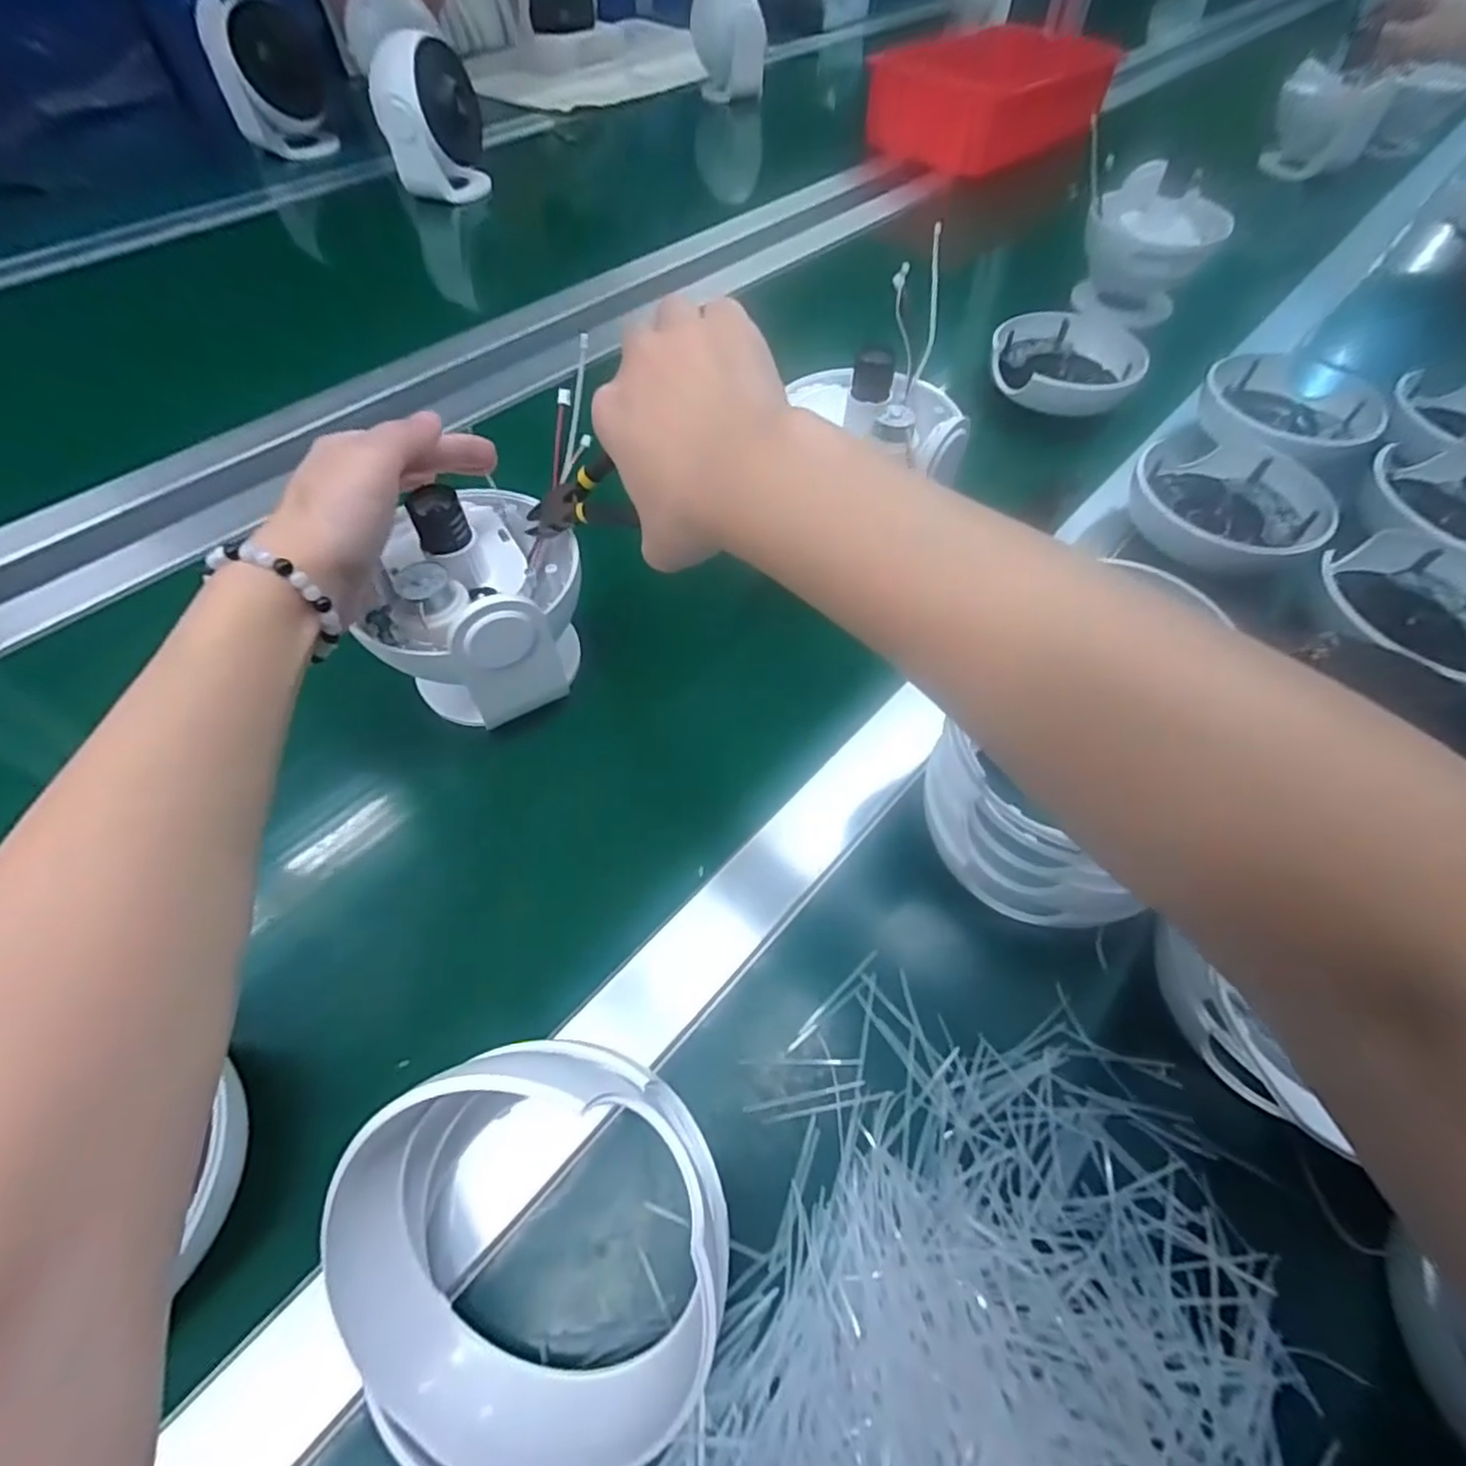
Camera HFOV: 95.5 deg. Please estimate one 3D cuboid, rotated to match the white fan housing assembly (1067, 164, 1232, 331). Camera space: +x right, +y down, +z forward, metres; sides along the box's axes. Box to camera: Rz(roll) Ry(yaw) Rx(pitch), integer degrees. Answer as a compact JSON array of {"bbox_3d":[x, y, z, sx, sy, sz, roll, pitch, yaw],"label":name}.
[{"bbox_3d":[0.374,-0.441,0.622,0.099,0.106,0.100,-30,62,-20],"label":"white fan housing assembly"}]

